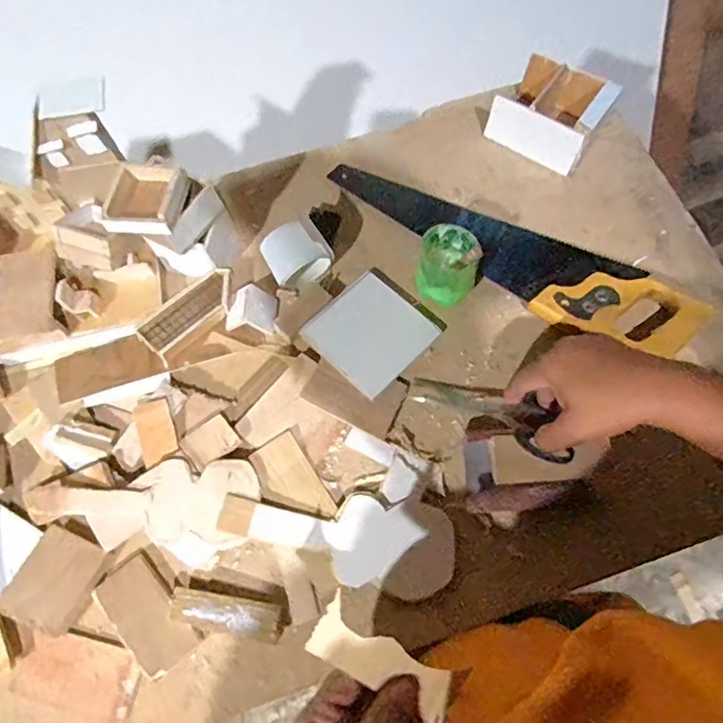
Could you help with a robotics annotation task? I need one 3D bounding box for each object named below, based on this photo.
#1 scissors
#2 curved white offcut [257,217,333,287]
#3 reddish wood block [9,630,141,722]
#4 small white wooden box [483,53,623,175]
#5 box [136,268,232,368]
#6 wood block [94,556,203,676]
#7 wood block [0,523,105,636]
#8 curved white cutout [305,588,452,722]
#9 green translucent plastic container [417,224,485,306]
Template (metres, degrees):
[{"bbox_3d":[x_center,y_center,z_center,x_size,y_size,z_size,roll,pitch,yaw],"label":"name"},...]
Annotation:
[{"bbox_3d":[0.120,0.042,0.478,0.154,0.031,0.050,22,69,30],"label":"scissors"},{"bbox_3d":[-0.067,-0.110,0.540,0.064,0.053,0.053,-31,70,-10],"label":"curved white offcut"},{"bbox_3d":[-0.229,0.252,0.420,0.099,0.010,0.054,11,70,2],"label":"reddish wood block"},{"bbox_3d":[0.214,-0.283,0.592,0.113,0.063,0.094,31,72,14],"label":"small white wooden box"},{"bbox_3d":[-0.169,-0.049,0.522,0.044,0.021,0.106,41,76,17],"label":"box"},{"bbox_3d":[-0.178,0.210,0.429,0.044,0.009,0.091,-39,71,-11],"label":"wood block"},{"bbox_3d":[-0.256,0.181,0.432,0.060,0.013,0.072,20,71,12],"label":"wood block"},{"bbox_3d":[0.015,0.193,0.338,0.096,0.008,0.037,27,71,3],"label":"curved white cutout"},{"bbox_3d":[0.084,-0.090,0.514,0.058,0.074,0.067,8,73,4],"label":"green translucent plastic container"}]

